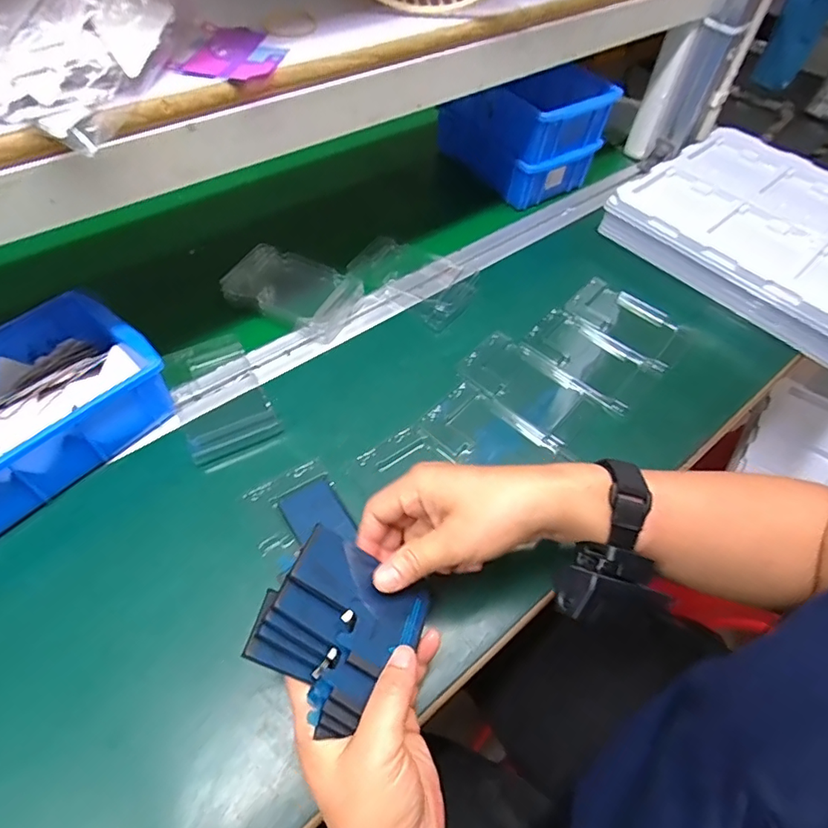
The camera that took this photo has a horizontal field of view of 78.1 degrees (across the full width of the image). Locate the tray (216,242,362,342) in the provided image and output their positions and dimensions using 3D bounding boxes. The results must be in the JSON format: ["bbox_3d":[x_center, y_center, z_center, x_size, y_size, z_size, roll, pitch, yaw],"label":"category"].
[{"bbox_3d":[-0.122,-0.130,0.530,0.123,0.028,0.086,23,55,12],"label":"tray"}]

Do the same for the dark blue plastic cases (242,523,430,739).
[{"bbox_3d":[-0.043,0.123,0.298,0.085,0.016,0.091,37,46,-3],"label":"dark blue plastic cases"}]

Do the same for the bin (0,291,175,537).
[{"bbox_3d":[-0.313,-0.001,0.399,0.141,0.063,0.202,35,59,20],"label":"bin"}]

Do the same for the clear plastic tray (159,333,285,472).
[{"bbox_3d":[-0.172,-0.014,0.451,0.073,0.013,0.142,-24,59,-20],"label":"clear plastic tray"}]

